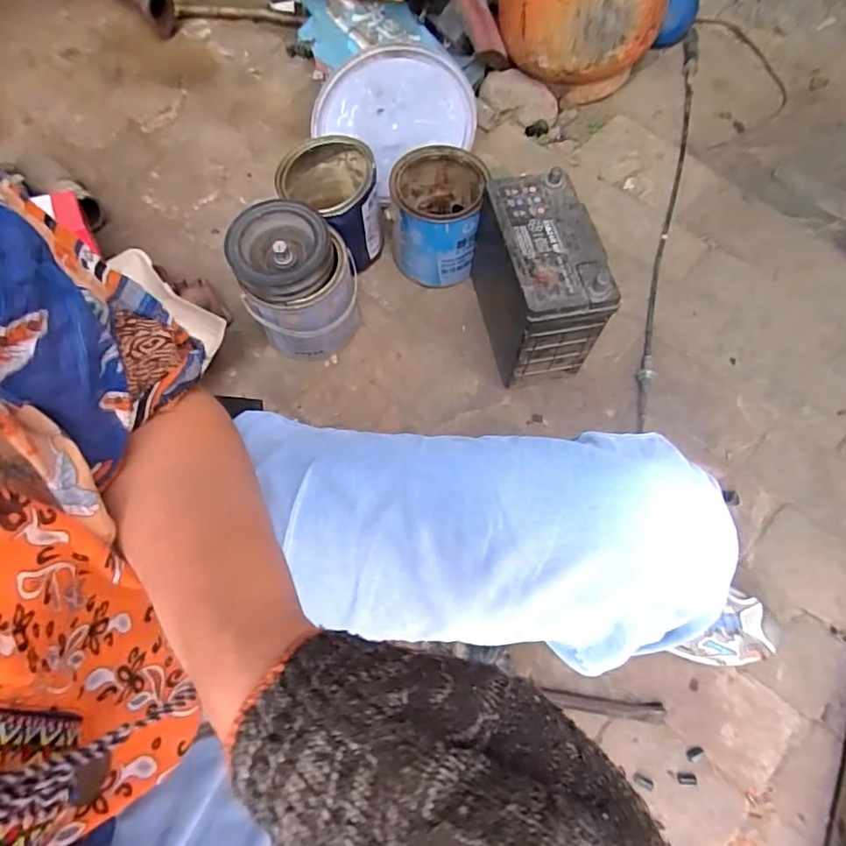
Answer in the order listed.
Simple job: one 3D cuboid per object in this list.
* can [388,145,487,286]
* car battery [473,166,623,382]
[{"bbox_3d":[0.024,-0.332,0.903,0.142,0.154,0.155,1,68,2],"label":"can"},{"bbox_3d":[0.163,-0.205,0.807,0.139,0.208,0.244,-10,73,-3],"label":"car battery"}]

